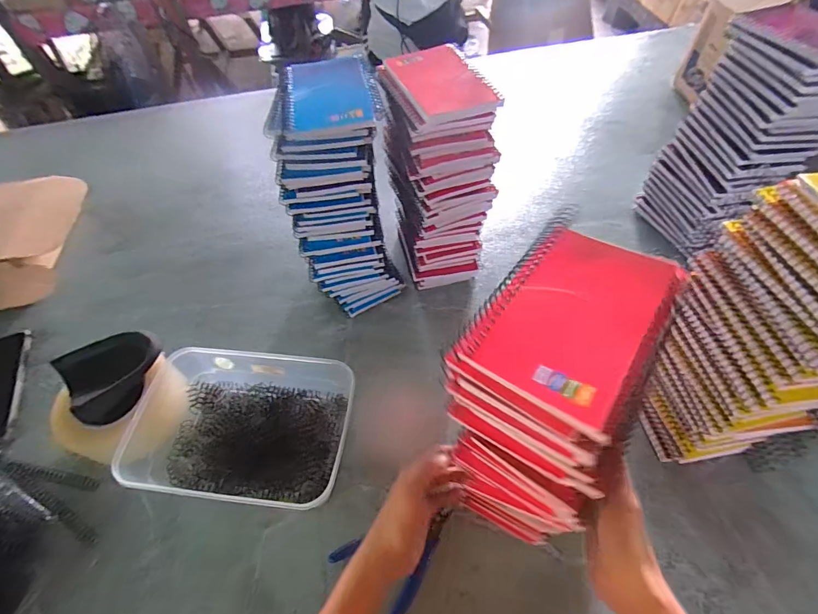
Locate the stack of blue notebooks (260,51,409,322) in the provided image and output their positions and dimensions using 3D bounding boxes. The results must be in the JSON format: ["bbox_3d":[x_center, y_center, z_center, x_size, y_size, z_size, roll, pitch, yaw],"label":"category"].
[{"bbox_3d":[-0.078,-0.135,0.524,0.105,0.276,0.140,2,55,4],"label":"stack of blue notebooks"}]

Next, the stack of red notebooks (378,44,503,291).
[{"bbox_3d":[0.031,-0.156,0.533,0.116,0.276,0.126,-16,55,-8],"label":"stack of red notebooks"}]

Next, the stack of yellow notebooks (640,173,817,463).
[{"bbox_3d":[0.321,0.033,0.374,0.107,0.272,0.131,-6,55,-1],"label":"stack of yellow notebooks"}]

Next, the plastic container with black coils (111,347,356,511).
[{"bbox_3d":[-0.188,0.132,0.471,0.223,0.055,0.159,4,55,6],"label":"plastic container with black coils"}]

